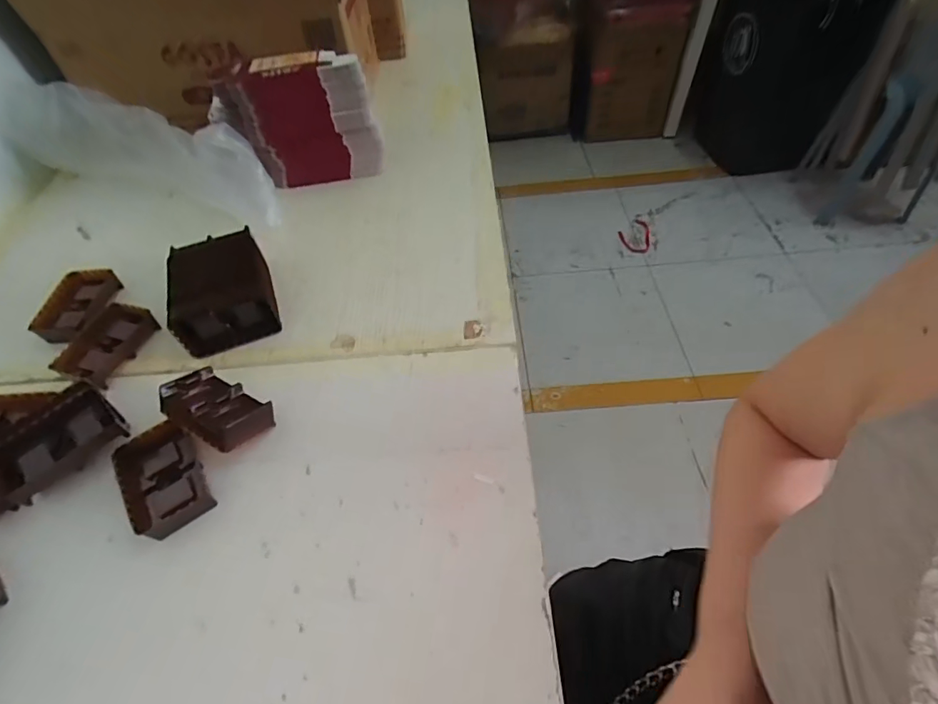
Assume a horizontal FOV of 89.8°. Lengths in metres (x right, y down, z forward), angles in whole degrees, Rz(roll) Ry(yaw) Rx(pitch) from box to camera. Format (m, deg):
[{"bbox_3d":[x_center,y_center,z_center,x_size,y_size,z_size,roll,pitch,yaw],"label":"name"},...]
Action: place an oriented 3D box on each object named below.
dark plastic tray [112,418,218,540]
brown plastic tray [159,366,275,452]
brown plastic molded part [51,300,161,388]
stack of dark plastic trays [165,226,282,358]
[{"bbox_3d":[-0.266,0.109,0.409,0.056,0.025,0.094,-31,57,-19],"label":"dark plastic tray"},{"bbox_3d":[-0.237,0.052,0.441,0.096,0.039,0.059,22,57,19],"label":"brown plastic tray"},{"bbox_3d":[-0.387,-0.010,0.506,0.053,0.025,0.093,13,54,13],"label":"brown plastic molded part"},{"bbox_3d":[-0.273,-0.069,0.526,0.096,0.056,0.127,-20,54,-12],"label":"stack of dark plastic trays"}]

